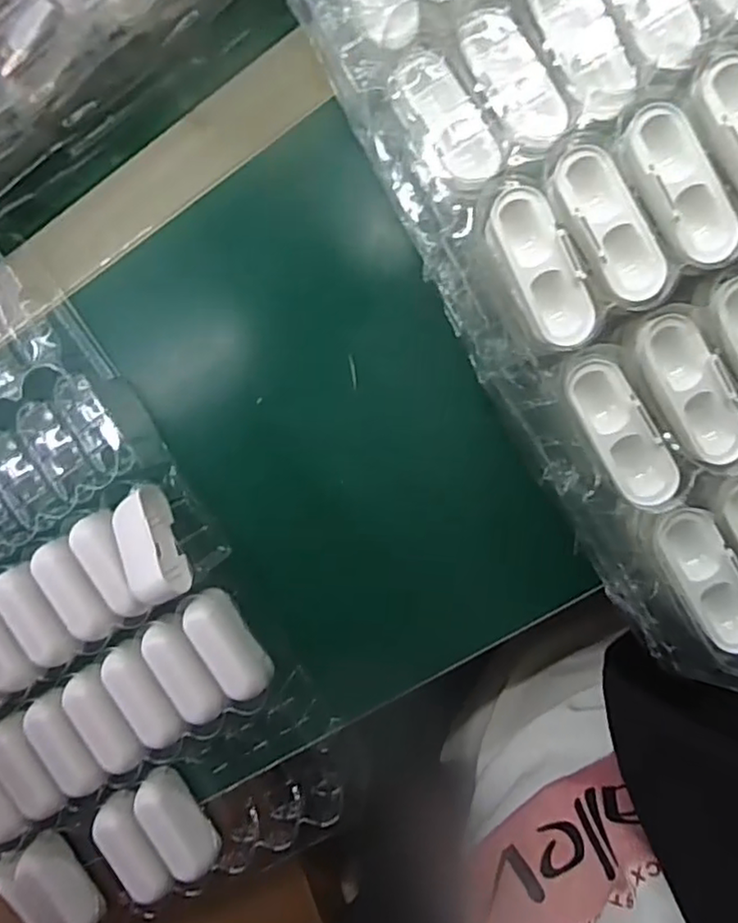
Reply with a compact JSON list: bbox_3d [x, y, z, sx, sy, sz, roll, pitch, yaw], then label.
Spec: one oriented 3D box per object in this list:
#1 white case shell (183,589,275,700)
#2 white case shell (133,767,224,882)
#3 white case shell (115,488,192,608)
[{"bbox_3d":[-0.077,0.102,0.364,0.028,0.022,0.061,-34,90,11],"label":"white case shell"},{"bbox_3d":[-0.113,0.214,0.382,0.027,0.019,0.062,-34,90,11],"label":"white case shell"},{"bbox_3d":[-0.122,0.046,0.358,0.029,0.021,0.065,-23,72,9],"label":"white case shell"}]

